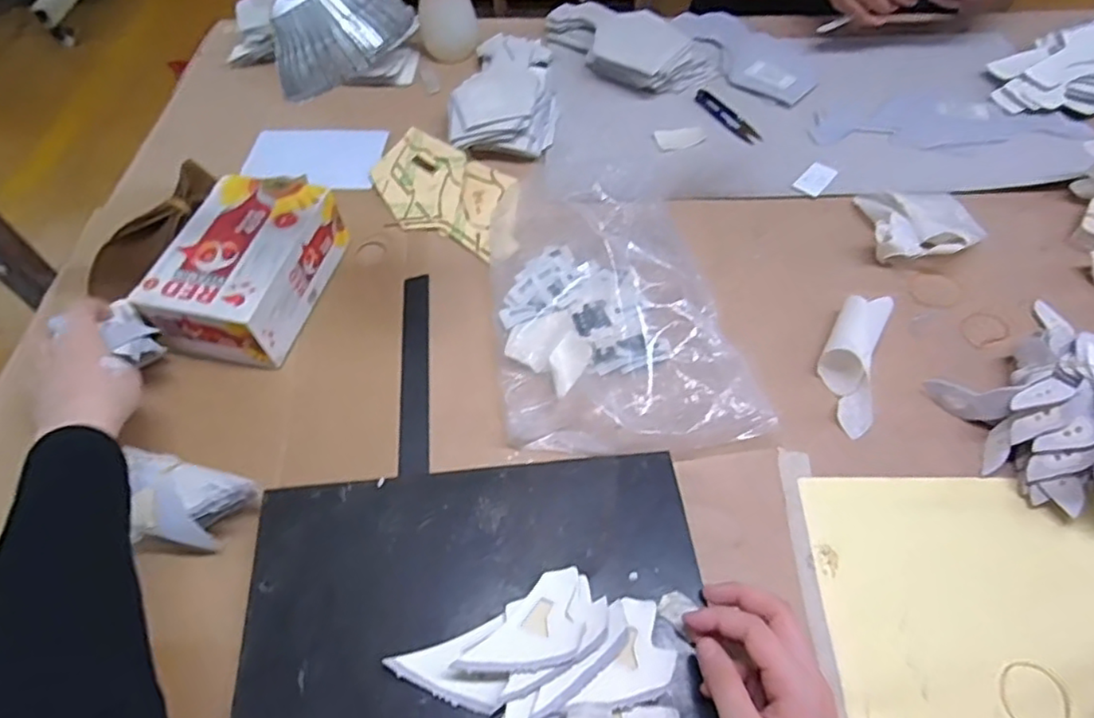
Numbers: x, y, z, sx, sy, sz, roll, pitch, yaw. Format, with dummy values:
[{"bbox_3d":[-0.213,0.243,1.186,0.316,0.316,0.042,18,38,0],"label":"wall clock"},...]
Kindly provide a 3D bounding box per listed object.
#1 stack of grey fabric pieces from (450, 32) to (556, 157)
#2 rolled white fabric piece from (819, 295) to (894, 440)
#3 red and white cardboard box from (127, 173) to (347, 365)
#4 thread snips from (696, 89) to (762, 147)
[{"bbox_3d":[-0.049,-0.315,0.731,0.110,0.038,0.210,-2,56,1],"label":"stack of grey fabric pieces"},{"bbox_3d":[0.254,-0.002,0.524,0.046,0.030,0.128,17,58,14],"label":"rolled white fabric piece"},{"bbox_3d":[-0.266,-0.081,0.570,0.111,0.071,0.159,10,57,9],"label":"red and white cardboard box"},{"bbox_3d":[0.207,-0.281,0.736,0.026,0.004,0.105,-28,59,-16],"label":"thread snips"}]

